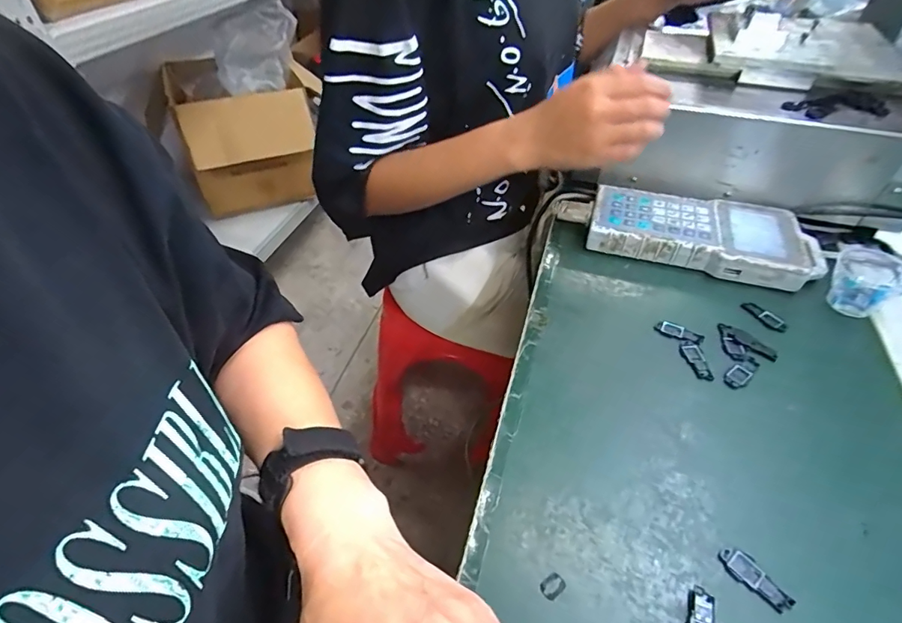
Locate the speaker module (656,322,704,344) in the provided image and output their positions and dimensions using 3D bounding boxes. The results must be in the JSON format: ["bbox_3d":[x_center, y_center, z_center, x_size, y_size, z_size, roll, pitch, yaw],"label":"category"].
[{"bbox_3d":[0.204,0.018,0.418,0.039,0.004,0.015,26,51,26],"label":"speaker module"}]

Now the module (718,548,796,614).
[{"bbox_3d":[0.179,0.156,0.276,0.016,0.004,0.039,-30,51,-26],"label":"module"}]

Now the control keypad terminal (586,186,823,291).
[{"bbox_3d":[0.264,-0.082,0.498,0.219,0.035,0.100,14,47,16],"label":"control keypad terminal"}]

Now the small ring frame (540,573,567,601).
[{"bbox_3d":[0.060,0.161,0.276,0.015,0.004,0.011,-29,50,-25],"label":"small ring frame"}]

